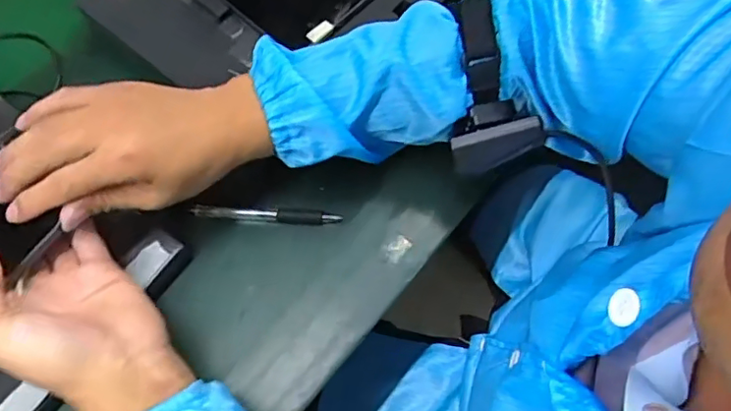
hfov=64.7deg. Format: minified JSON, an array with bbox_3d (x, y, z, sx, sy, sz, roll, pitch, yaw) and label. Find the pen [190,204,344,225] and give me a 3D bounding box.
[{"bbox_3d":[-0.083,0.007,0.485,0.124,0.016,0.011,3,65,2],"label":"pen"}]

